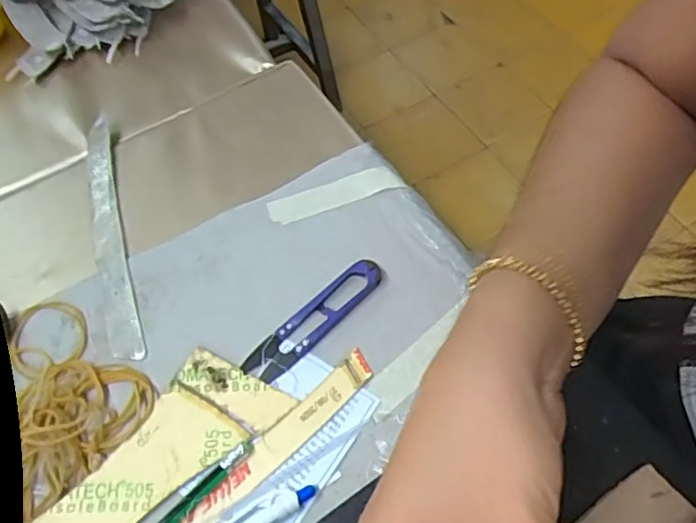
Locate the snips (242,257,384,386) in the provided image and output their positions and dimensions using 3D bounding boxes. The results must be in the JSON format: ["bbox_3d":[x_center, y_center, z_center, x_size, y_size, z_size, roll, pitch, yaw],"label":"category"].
[{"bbox_3d":[-0.019,0.032,0.349,0.094,0.010,0.021,-39,65,-19],"label":"snips"}]

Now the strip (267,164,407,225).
[{"bbox_3d":[-0.008,-0.044,0.396,0.086,0.004,0.019,-19,67,-6],"label":"strip"}]

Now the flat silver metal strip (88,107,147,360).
[{"bbox_3d":[-0.154,-0.022,0.392,0.020,0.007,0.190,-16,59,-7],"label":"flat silver metal strip"}]

